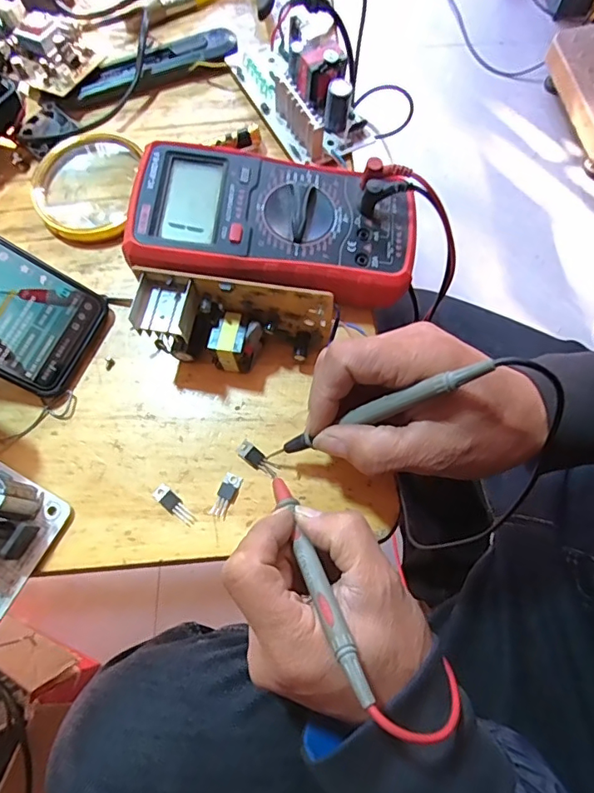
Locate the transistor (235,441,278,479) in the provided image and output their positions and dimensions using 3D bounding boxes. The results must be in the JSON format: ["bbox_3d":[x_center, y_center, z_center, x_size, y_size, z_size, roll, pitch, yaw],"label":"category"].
[{"bbox_3d":[-0.024,0.040,0.319,0.030,0.004,0.010,38,77,13],"label":"transistor"}]

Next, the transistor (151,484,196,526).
[{"bbox_3d":[-0.076,0.066,0.313,0.032,0.004,0.010,39,77,13],"label":"transistor"}]

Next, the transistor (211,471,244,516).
[{"bbox_3d":[-0.043,0.060,0.313,0.011,0.004,0.026,20,74,8],"label":"transistor"}]

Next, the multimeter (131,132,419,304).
[{"bbox_3d":[-0.013,-0.113,0.327,0.173,0.038,0.088,5,72,4],"label":"multimeter"}]

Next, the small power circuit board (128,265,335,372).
[{"bbox_3d":[-0.039,-0.041,0.312,0.114,0.057,0.037,8,72,5],"label":"small power circuit board"}]

